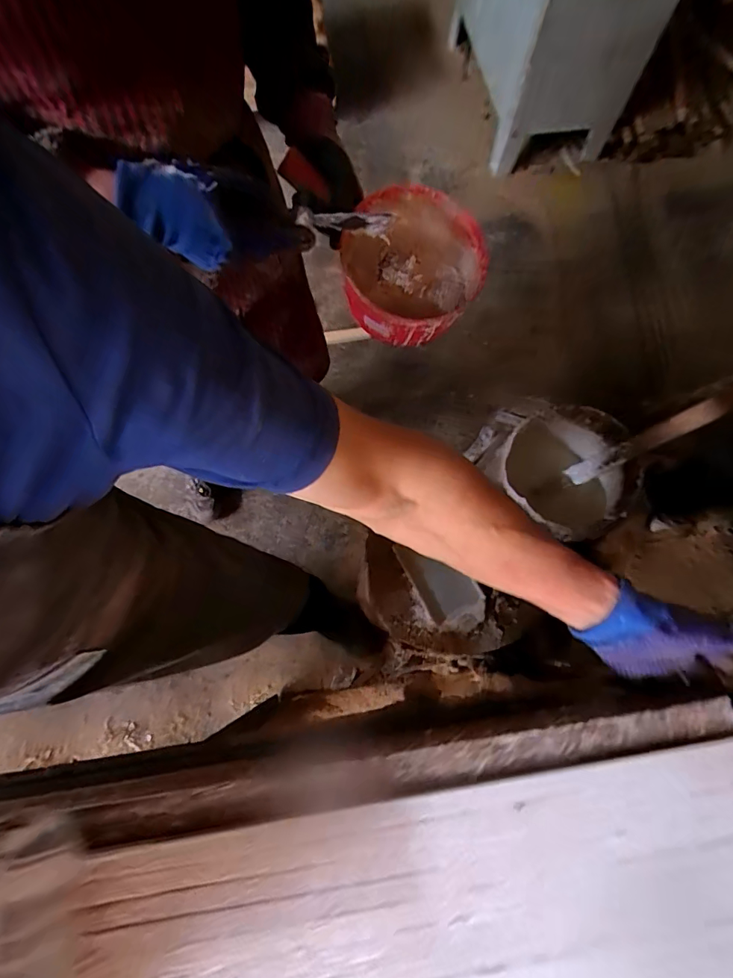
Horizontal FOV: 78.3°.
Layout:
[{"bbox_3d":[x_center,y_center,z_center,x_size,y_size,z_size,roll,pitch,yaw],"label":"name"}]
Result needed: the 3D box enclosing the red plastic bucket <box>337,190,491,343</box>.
[{"bbox_3d":[0.059,-0.286,0.585,0.160,0.103,0.179,34,75,9],"label":"red plastic bucket"}]

